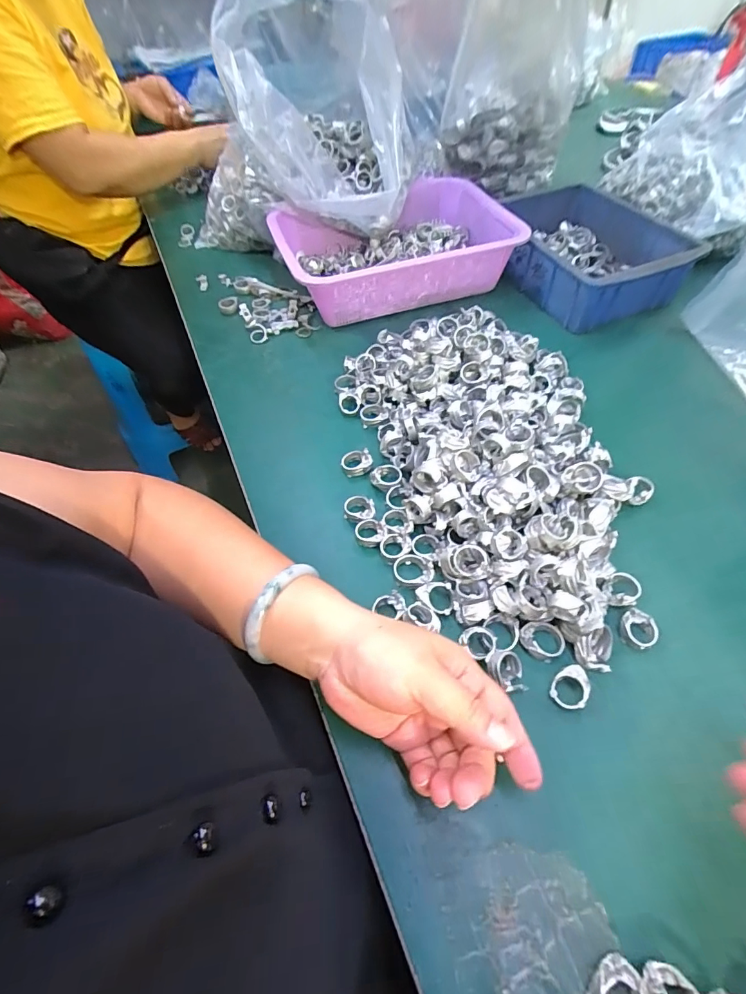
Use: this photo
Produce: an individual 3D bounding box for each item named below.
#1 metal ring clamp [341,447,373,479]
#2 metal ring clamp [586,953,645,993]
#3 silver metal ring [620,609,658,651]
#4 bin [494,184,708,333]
[{"bbox_3d":[-0.015,-0.033,0.429,0.030,0.018,0.023,-8,54,-3],"label":"metal ring clamp"},{"bbox_3d":[0.121,0.245,0.215,0.026,0.014,0.029,32,62,23],"label":"metal ring clamp"},{"bbox_3d":[0.194,0.098,0.323,0.025,0.014,0.025,-2,54,2],"label":"silver metal ring"},{"bbox_3d":[0.276,-0.333,0.596,0.184,0.068,0.250,-25,57,-14],"label":"bin"}]

